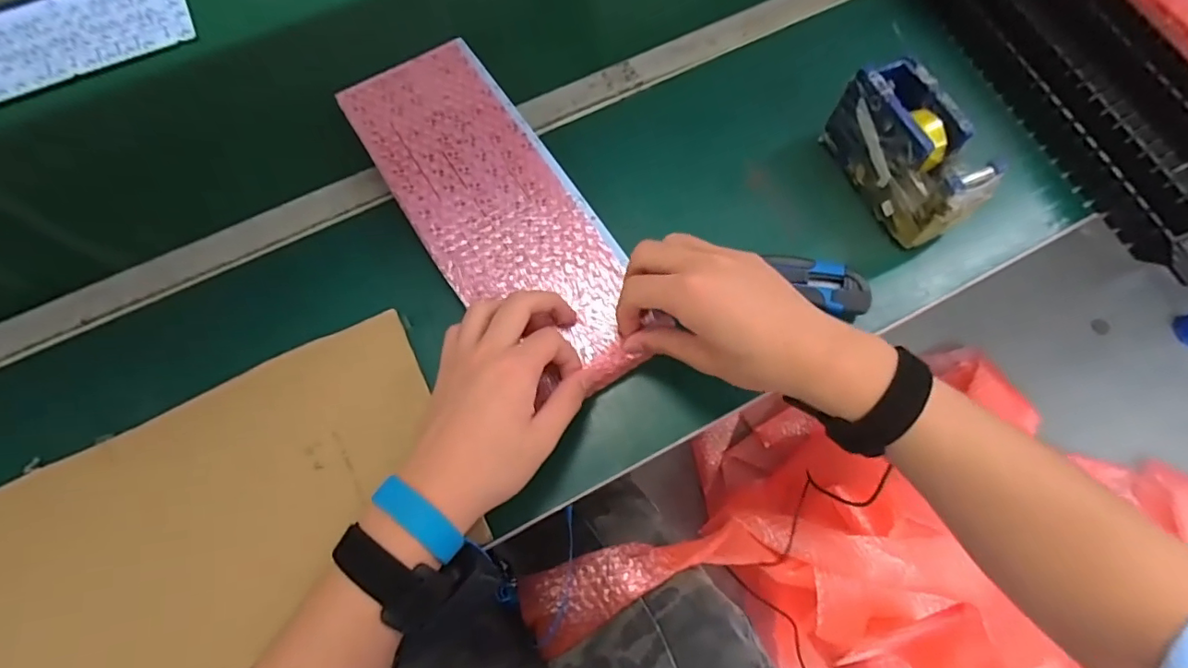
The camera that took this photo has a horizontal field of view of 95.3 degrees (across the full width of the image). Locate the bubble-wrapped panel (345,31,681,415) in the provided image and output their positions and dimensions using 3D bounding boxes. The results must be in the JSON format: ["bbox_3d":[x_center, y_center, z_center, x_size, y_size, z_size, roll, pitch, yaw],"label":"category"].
[{"bbox_3d":[-0.079,-0.107,0.450,0.129,0.020,0.346,-35,73,-11],"label":"bubble-wrapped panel"}]

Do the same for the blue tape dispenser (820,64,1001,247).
[{"bbox_3d":[0.250,-0.143,0.432,0.047,0.075,0.130,-25,71,-7],"label":"blue tape dispenser"}]

